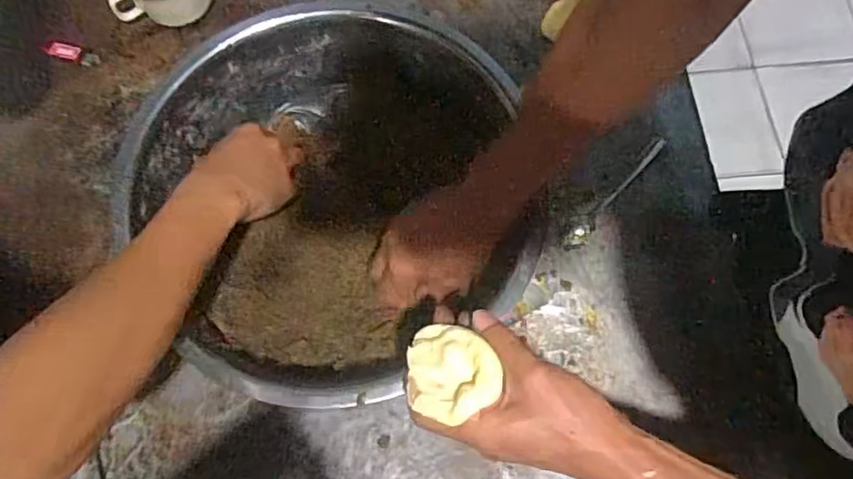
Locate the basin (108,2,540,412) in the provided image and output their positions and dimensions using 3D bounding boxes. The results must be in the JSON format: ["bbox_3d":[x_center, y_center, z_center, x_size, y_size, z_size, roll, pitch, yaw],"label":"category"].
[{"bbox_3d":[-0.085,-0.023,0.547,0.317,0.140,0.342,-1,70,2],"label":"basin"}]

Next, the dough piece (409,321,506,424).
[{"bbox_3d":[0.017,0.087,0.398,0.058,0.020,0.062,-2,69,0],"label":"dough piece"}]

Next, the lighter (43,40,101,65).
[{"bbox_3d":[-0.412,-0.216,0.690,0.074,0.015,0.018,20,72,9],"label":"lighter"}]

